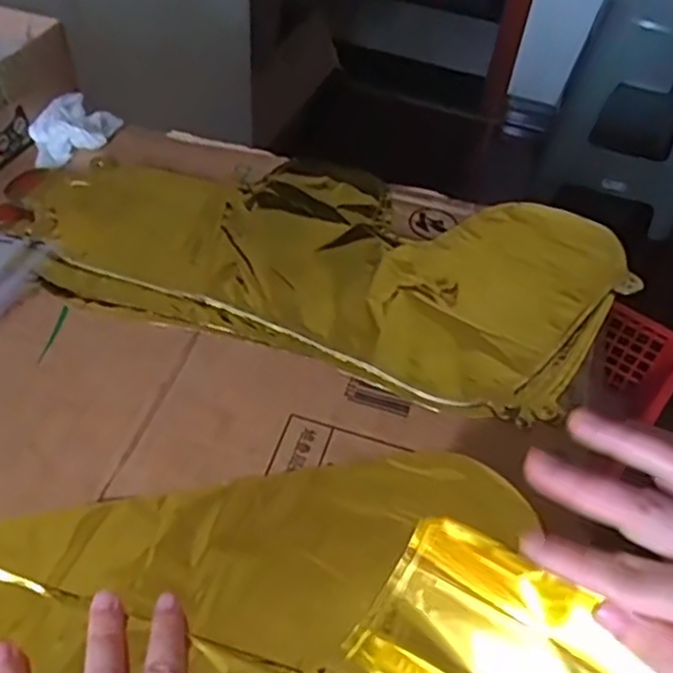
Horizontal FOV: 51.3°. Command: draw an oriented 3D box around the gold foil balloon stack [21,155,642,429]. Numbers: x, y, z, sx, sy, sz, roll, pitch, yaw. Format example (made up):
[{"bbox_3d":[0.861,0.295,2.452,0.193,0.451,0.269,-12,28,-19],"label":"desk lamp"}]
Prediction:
[{"bbox_3d":[-0.011,-0.063,0.505,0.433,0.017,0.213,15,49,8],"label":"gold foil balloon stack"}]

